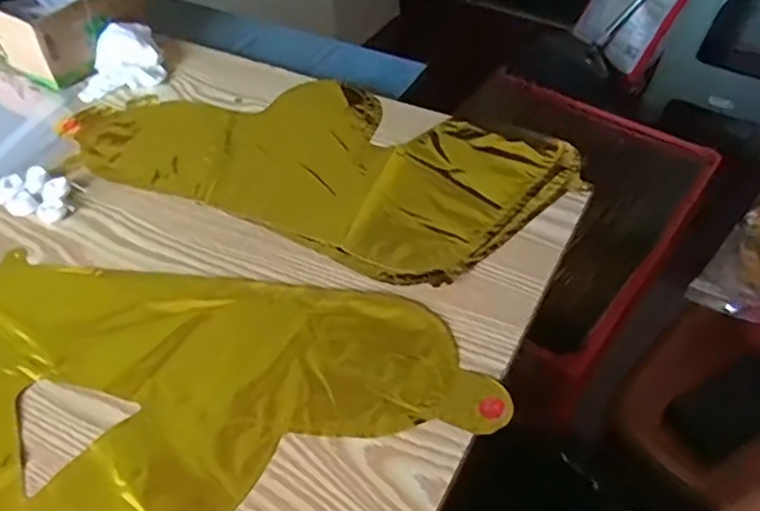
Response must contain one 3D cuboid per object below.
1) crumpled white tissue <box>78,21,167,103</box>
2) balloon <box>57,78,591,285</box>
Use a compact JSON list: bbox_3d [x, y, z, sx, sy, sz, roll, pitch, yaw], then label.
[{"bbox_3d":[-0.255,-0.193,0.650,0.079,0.035,0.069,-16,49,-11],"label":"crumpled white tissue"},{"bbox_3d":[-0.060,-0.089,0.563,0.411,0.015,0.190,18,51,18],"label":"balloon"}]

